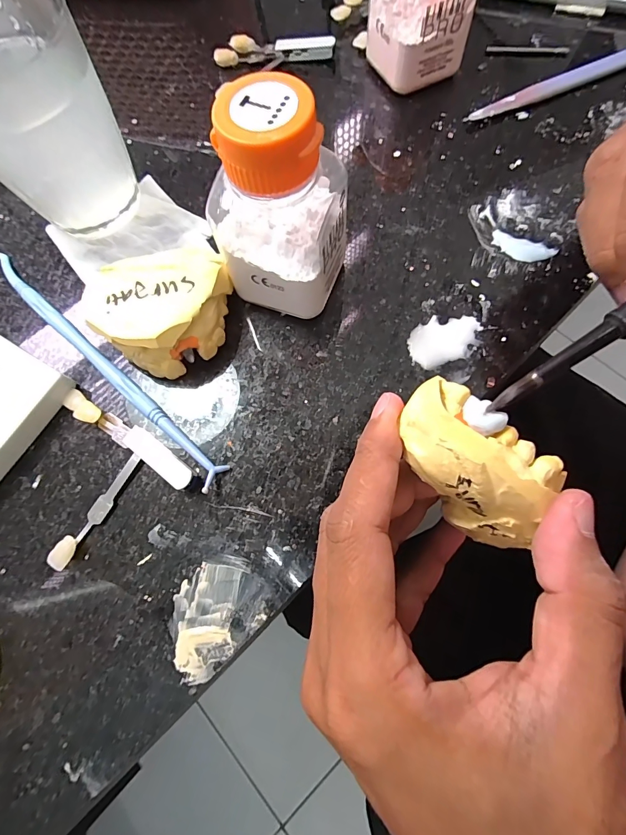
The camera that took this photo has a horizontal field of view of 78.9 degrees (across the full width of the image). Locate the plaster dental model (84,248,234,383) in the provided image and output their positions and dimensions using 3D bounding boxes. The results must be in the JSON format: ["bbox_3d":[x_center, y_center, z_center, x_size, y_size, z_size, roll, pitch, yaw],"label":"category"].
[{"bbox_3d":[-0.059,-0.041,0.154,0.055,0.026,0.042,-15,72,-3],"label":"plaster dental model"}]

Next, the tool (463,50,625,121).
[{"bbox_3d":[0.142,-0.178,0.198,0.134,0.007,0.010,-23,72,-4],"label":"tool"}]

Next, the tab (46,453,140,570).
[{"bbox_3d":[-0.080,0.034,0.142,0.007,0.005,0.045,29,76,11],"label":"tab"}]

